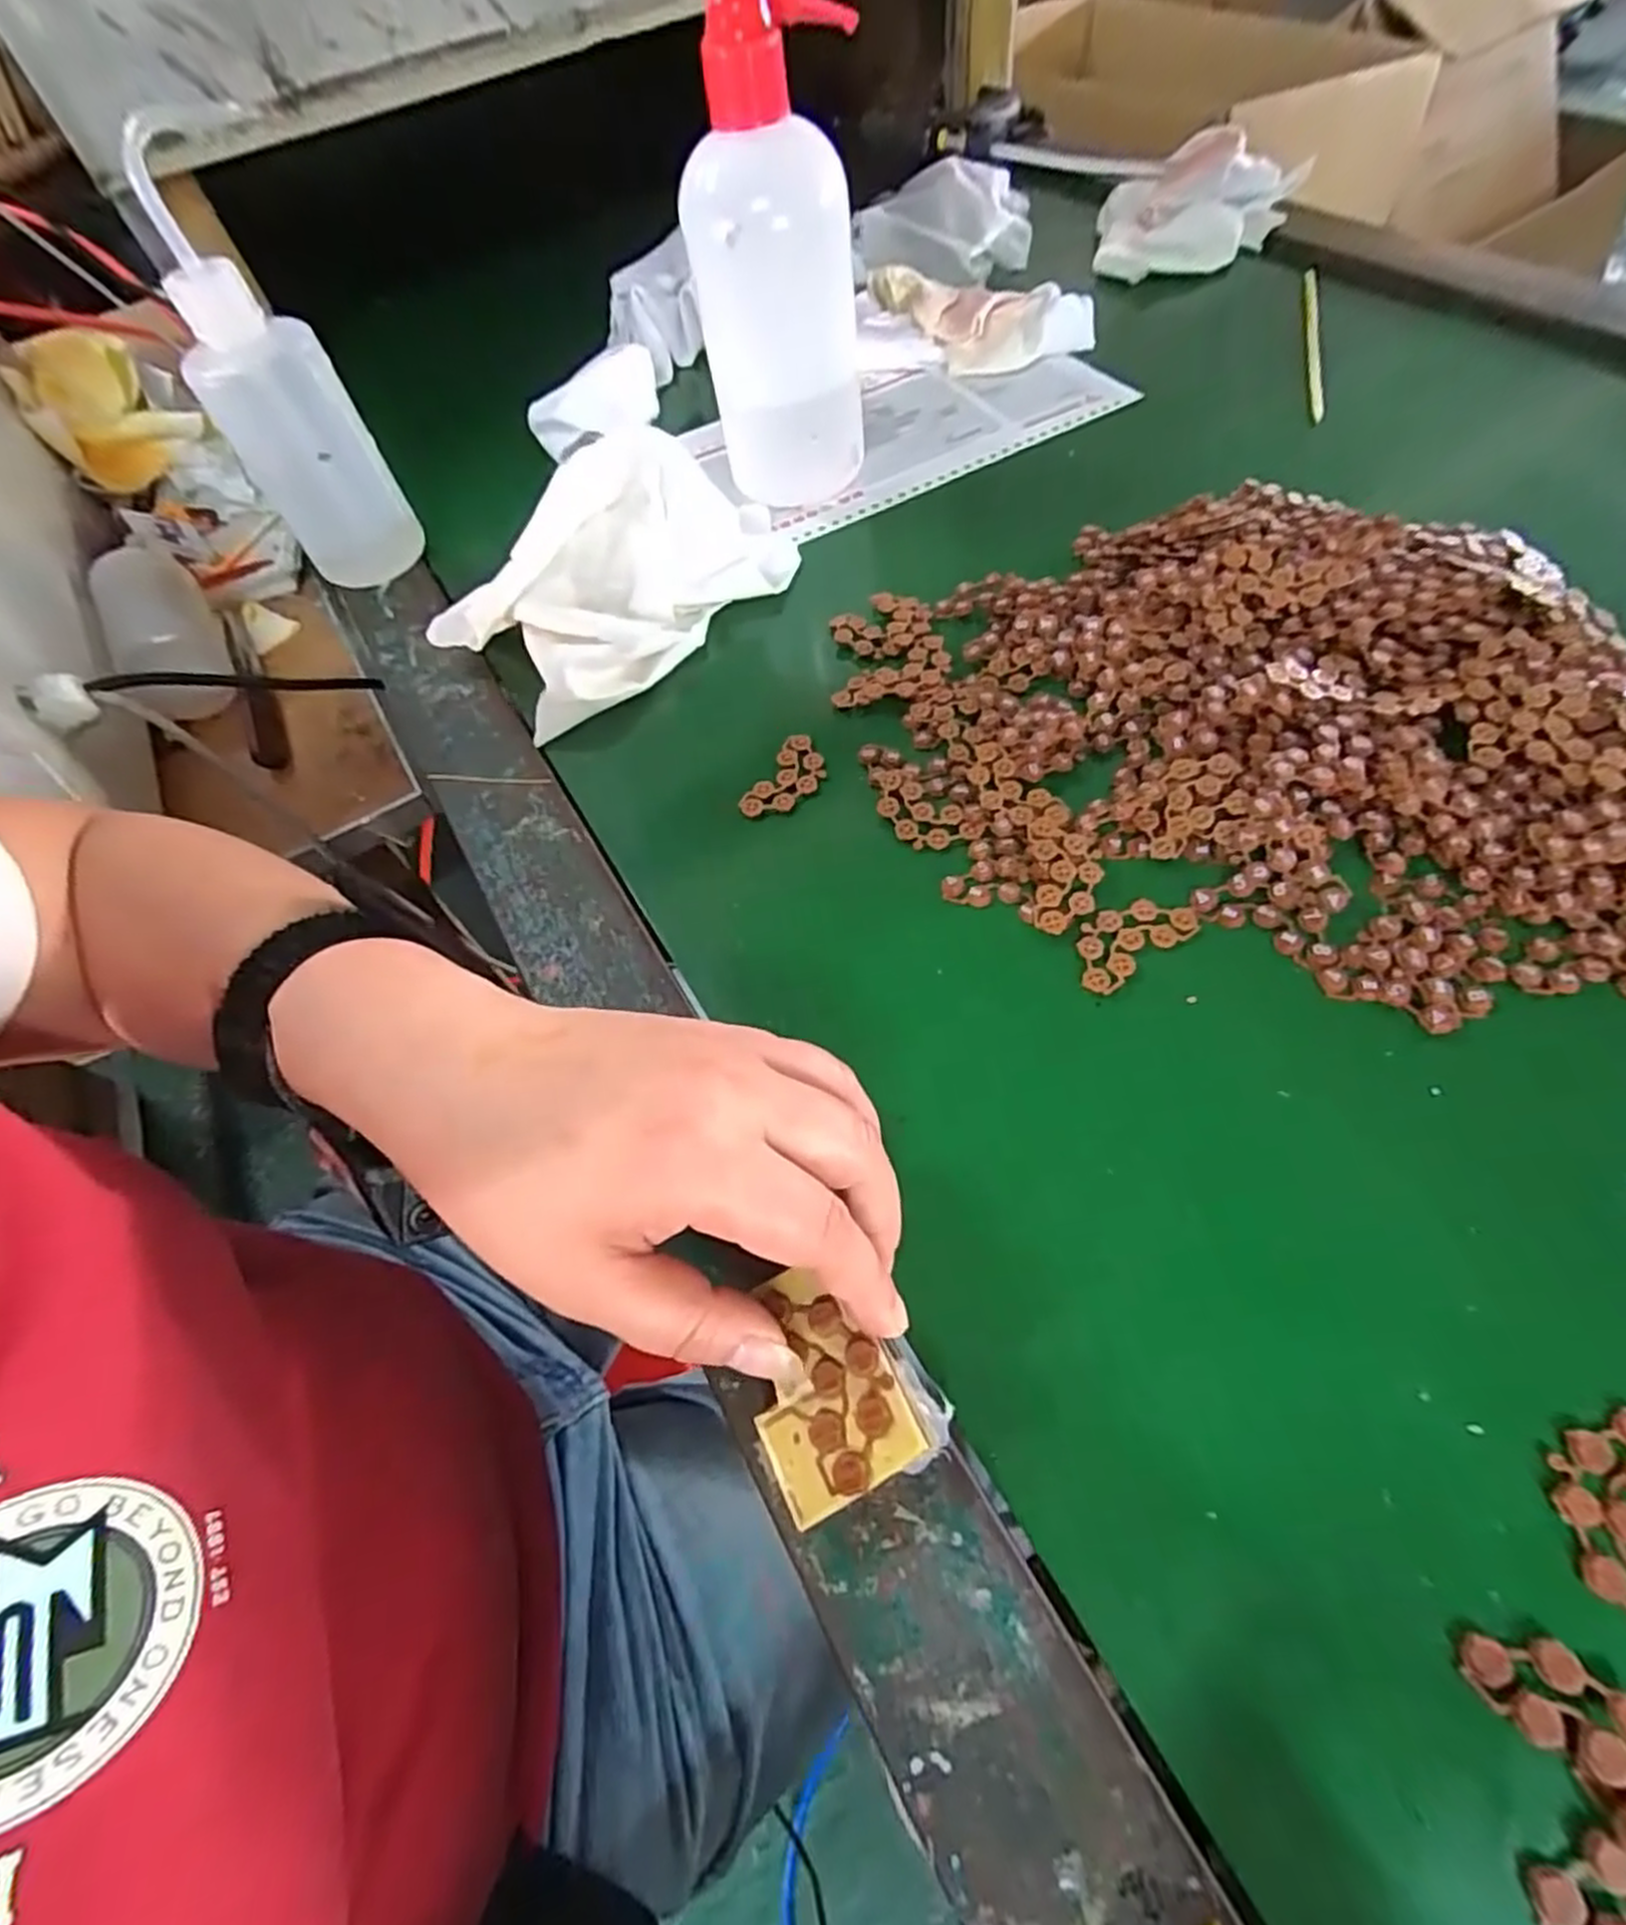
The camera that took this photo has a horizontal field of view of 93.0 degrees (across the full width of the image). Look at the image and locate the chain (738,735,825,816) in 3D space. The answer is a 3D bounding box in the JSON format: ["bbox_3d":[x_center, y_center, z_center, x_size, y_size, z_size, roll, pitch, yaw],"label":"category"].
[{"bbox_3d":[-0.010,-0.078,0.333,0.022,0.005,0.044,26,66,20],"label":"chain"}]

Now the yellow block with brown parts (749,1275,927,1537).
[{"bbox_3d":[0.001,0.107,0.197,0.036,0.006,0.052,-28,61,-3],"label":"yellow block with brown parts"}]

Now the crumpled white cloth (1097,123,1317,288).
[{"bbox_3d":[0.265,-0.521,0.537,0.129,0.050,0.121,15,63,15],"label":"crumpled white cloth"}]

